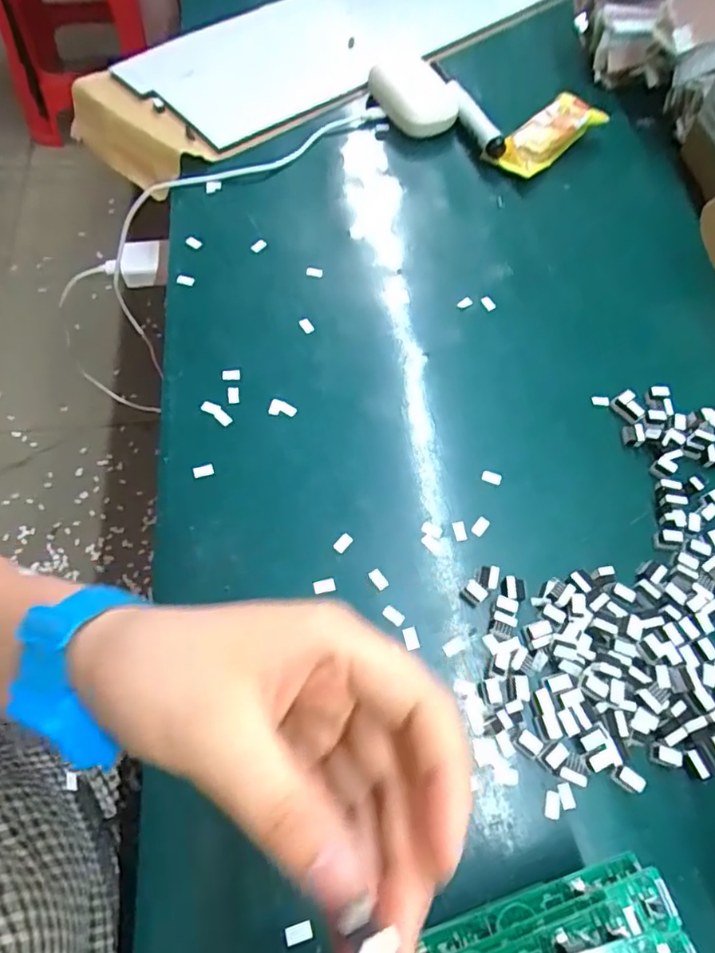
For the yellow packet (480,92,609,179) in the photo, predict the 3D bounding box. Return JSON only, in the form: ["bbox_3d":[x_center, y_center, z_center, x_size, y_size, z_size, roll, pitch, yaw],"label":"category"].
[{"bbox_3d":[0.168,-0.303,0.520,0.114,0.031,0.044,-39,71,-21],"label":"yellow packet"}]

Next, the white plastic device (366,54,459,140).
[{"bbox_3d":[0.054,-0.350,0.539,0.067,0.023,0.108,-20,66,-14],"label":"white plastic device"}]

